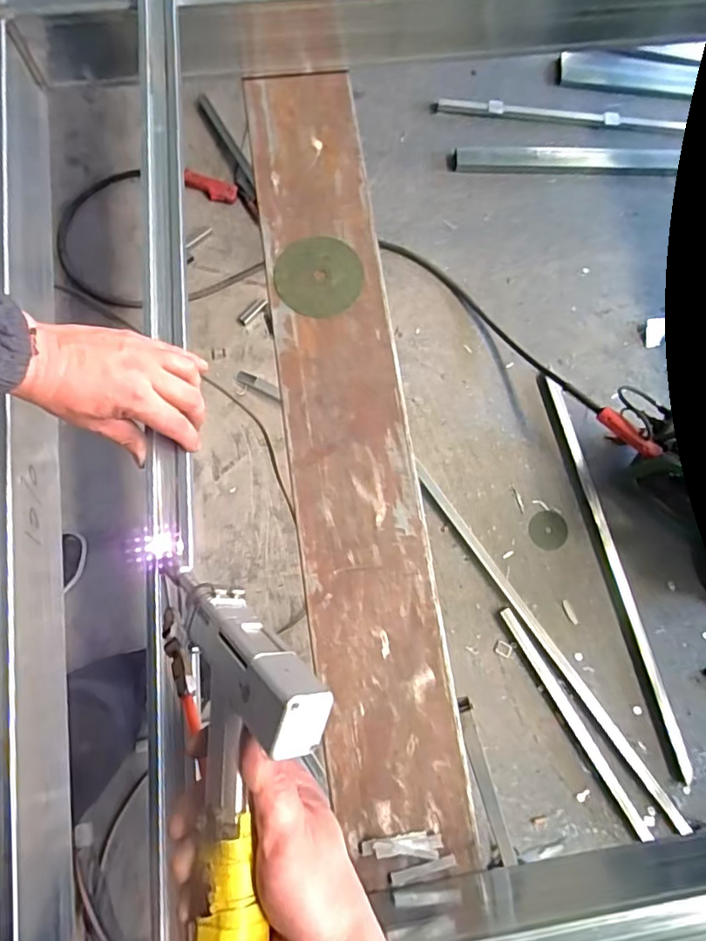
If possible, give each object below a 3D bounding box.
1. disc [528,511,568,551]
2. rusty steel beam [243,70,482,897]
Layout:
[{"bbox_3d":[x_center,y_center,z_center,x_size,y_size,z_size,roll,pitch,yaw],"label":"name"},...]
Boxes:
[{"bbox_3d":[0.485,0.149,1.324,0.097,0.006,0.095,0,87,-5],"label":"disc"},{"bbox_3d":[-0.011,-0.072,0.647,0.143,0.014,0.947,-8,79,-3],"label":"rusty steel beam"}]

